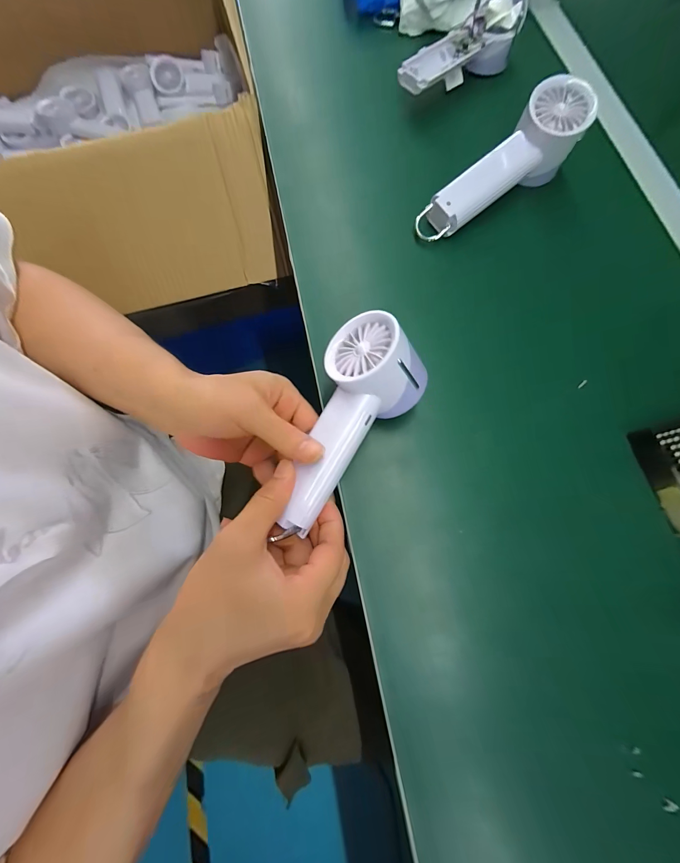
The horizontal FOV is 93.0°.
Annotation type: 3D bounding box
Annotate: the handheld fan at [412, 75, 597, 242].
[{"bbox_3d":[0.165,-0.265,0.341,0.193,0.062,0.061,-37,76,7],"label":"handheld fan"}]

